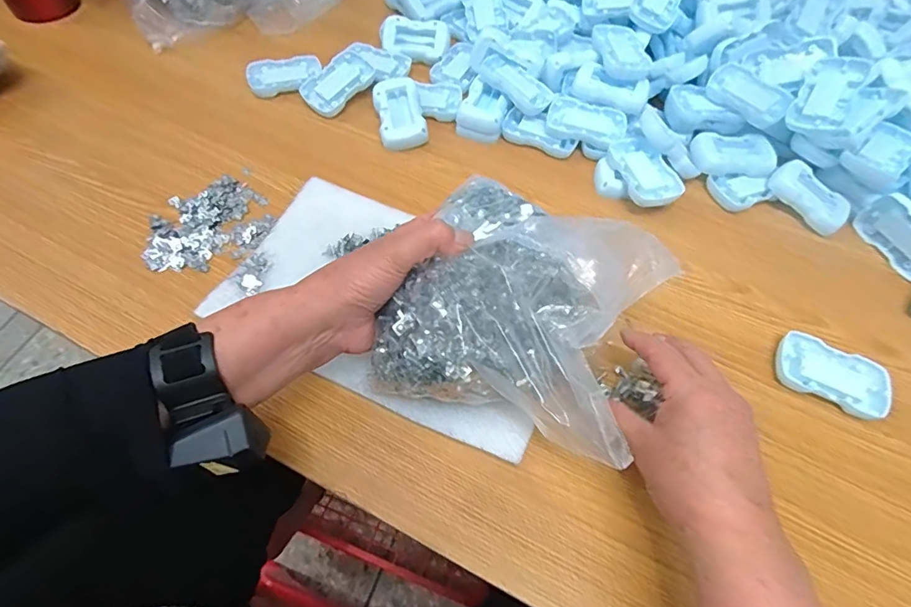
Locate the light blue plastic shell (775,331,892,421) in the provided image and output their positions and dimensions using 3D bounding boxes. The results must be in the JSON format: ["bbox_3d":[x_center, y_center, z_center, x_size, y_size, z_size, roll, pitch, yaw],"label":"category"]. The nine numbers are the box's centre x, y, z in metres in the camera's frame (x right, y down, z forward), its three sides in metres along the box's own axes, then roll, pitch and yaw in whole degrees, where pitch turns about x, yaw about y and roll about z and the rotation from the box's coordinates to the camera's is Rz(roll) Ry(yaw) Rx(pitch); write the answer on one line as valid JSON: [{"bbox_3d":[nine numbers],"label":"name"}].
[{"bbox_3d":[0.330,0.063,0.417,0.089,0.016,0.051,25,61,10],"label":"light blue plastic shell"}]

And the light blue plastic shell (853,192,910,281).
[{"bbox_3d":[0.453,-0.068,0.480,0.019,0.055,0.086,-23,64,-17],"label":"light blue plastic shell"}]

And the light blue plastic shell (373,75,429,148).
[{"bbox_3d":[-0.064,-0.221,0.546,0.052,0.025,0.088,-11,61,-11],"label":"light blue plastic shell"}]

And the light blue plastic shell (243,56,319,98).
[{"bbox_3d":[-0.210,-0.282,0.583,0.088,0.013,0.055,-18,63,-14],"label":"light blue plastic shell"}]

